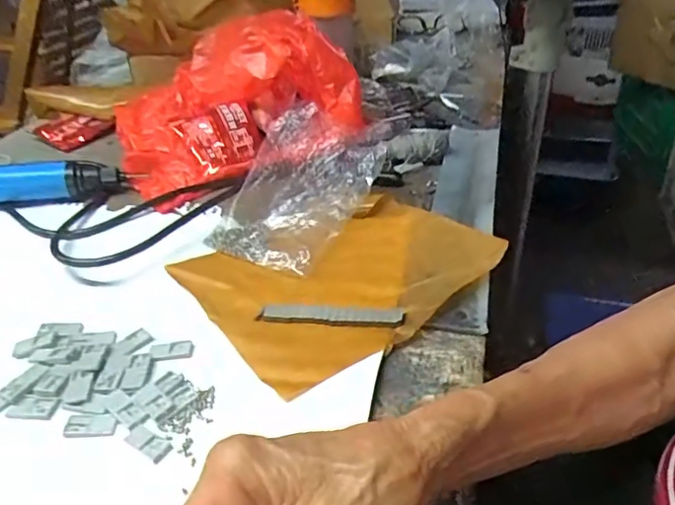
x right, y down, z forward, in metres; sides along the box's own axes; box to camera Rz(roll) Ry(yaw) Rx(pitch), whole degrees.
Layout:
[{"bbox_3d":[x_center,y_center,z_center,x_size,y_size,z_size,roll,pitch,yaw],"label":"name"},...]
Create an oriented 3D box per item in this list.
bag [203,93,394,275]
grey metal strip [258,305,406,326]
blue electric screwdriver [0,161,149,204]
[{"bbox_3d":[-0.035,-0.065,0.467,0.106,0.077,0.148,16,39,28],"label":"bag"},{"bbox_3d":[-0.005,0.042,0.376,0.097,0.006,0.015,0,34,7],"label":"grey metal strip"},{"bbox_3d":[-0.308,-0.066,0.537,0.223,0.046,0.039,-8,34,-4],"label":"blue electric screwdriver"}]

